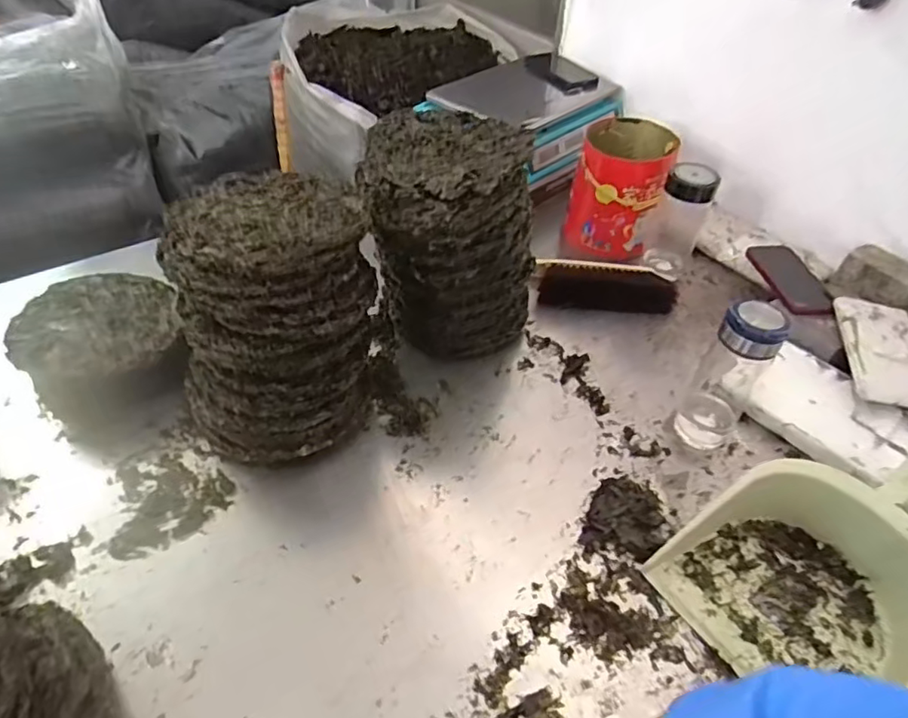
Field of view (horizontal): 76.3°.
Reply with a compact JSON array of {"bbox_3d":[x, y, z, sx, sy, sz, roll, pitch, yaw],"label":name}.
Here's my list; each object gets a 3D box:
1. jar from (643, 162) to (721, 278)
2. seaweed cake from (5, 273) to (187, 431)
[{"bbox_3d":[0.366,-0.227,0.954,0.090,0.184,0.083,19,47,14],"label":"jar"},{"bbox_3d":[-0.444,-0.011,0.739,0.182,0.074,0.218,-15,48,-19],"label":"seaweed cake"}]

